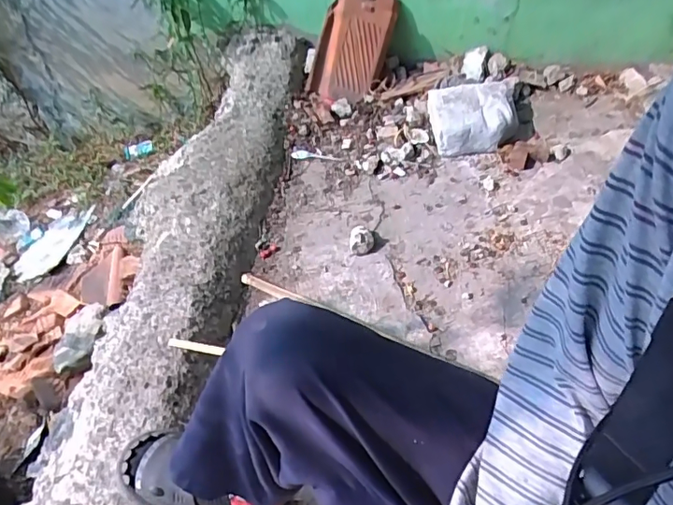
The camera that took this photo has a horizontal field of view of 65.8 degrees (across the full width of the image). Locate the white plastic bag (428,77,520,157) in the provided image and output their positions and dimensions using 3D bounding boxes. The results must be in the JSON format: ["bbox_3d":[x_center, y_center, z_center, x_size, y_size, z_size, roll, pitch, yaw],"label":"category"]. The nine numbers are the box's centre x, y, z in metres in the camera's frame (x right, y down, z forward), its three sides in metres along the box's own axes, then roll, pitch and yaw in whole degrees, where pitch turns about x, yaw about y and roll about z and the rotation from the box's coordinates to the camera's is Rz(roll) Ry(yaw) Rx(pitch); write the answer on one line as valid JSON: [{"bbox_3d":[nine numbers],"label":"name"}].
[{"bbox_3d":[0.376,-0.387,1.432,0.234,0.124,0.270,5,49,9],"label":"white plastic bag"}]

